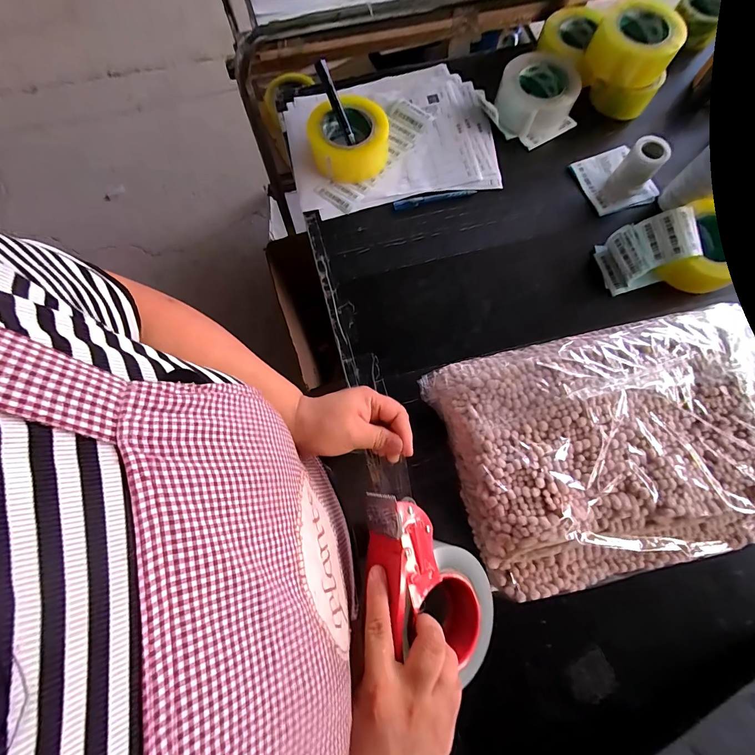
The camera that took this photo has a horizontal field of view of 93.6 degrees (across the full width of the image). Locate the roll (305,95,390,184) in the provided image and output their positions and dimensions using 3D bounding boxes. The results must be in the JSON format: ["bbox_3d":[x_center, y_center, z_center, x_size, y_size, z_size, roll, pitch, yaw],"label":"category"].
[{"bbox_3d":[-0.045,-0.377,0.558,0.121,0.059,0.115,-7,76,0],"label":"roll"}]

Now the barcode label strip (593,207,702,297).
[{"bbox_3d":[0.389,-0.183,0.512,0.122,0.056,0.087,-17,76,-2],"label":"barcode label strip"}]

